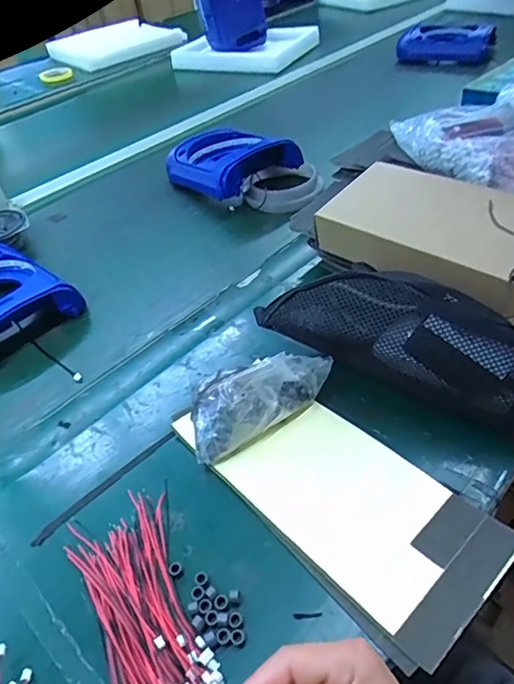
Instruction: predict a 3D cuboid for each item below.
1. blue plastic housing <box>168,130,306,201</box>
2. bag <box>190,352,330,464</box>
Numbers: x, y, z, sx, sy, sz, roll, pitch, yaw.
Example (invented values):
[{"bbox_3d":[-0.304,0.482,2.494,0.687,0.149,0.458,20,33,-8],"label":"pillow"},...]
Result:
[{"bbox_3d":[-0.055,-0.324,0.884,0.156,0.067,0.220,-35,50,-26],"label":"blue plastic housing"},{"bbox_3d":[-0.005,0.047,0.494,0.148,0.087,0.067,-28,47,-20],"label":"bag"}]

